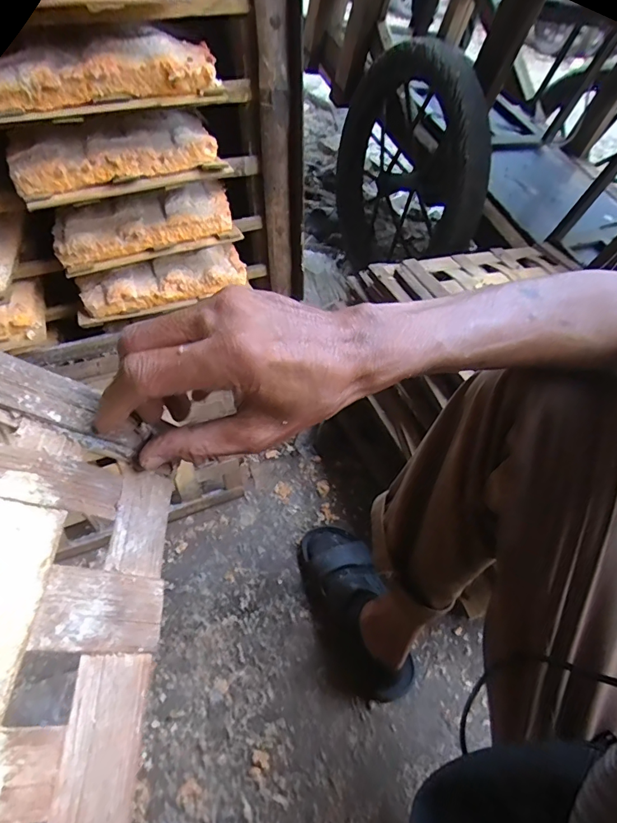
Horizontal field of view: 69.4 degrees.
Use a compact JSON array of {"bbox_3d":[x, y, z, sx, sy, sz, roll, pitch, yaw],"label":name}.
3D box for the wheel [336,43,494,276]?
[{"bbox_3d":[0.266,-0.676,1.216,0.182,0.486,0.560,-16,17,-22],"label":"wheel"}]

